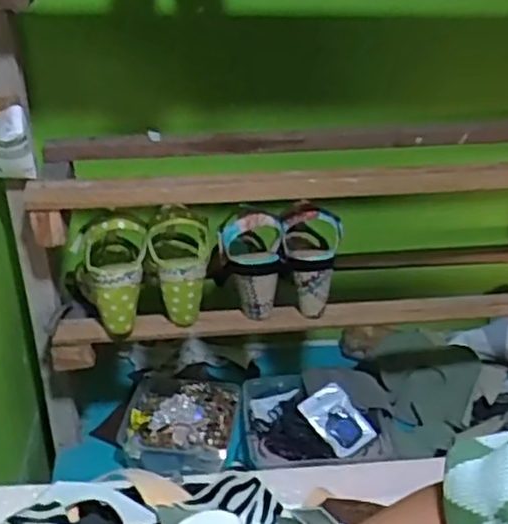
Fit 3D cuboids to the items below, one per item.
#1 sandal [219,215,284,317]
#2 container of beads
[{"bbox_3d":[-0.002,0.003,0.922,0.080,0.138,0.074,-1,27,-3],"label":"sandal"},{"bbox_3d":[-0.112,0.248,1.061,0.169,0.071,0.179,0,27,0],"label":"container of beads"}]

